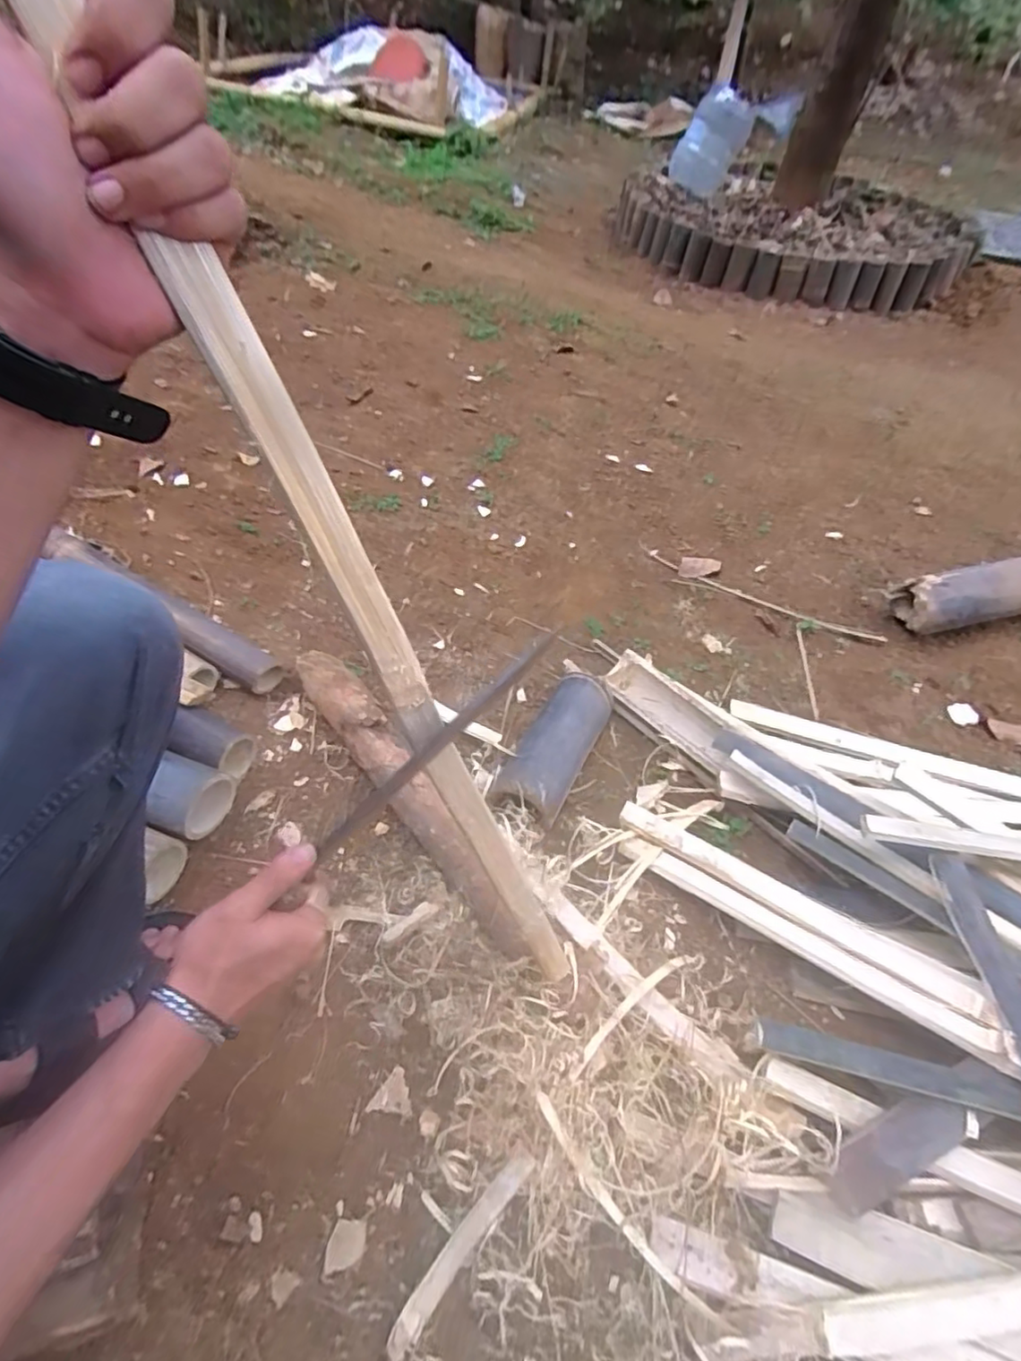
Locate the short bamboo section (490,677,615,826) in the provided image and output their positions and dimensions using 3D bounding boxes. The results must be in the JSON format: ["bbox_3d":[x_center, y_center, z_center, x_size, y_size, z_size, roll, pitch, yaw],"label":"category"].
[{"bbox_3d":[0.064,0.089,0.855,0.093,0.077,0.263,24,52,14],"label":"short bamboo section"}]

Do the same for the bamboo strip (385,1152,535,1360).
[{"bbox_3d":[-0.041,0.481,0.515,0.021,0.011,0.164,35,55,23],"label":"bamboo strip"}]

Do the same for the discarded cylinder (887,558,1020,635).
[{"bbox_3d":[0.876,-0.161,1.140,0.329,0.107,0.115,-8,50,-12],"label":"discarded cylinder"}]

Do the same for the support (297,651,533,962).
[{"bbox_3d":[-0.139,0.131,0.781,0.068,0.057,0.518,-28,59,-26],"label":"support"}]

